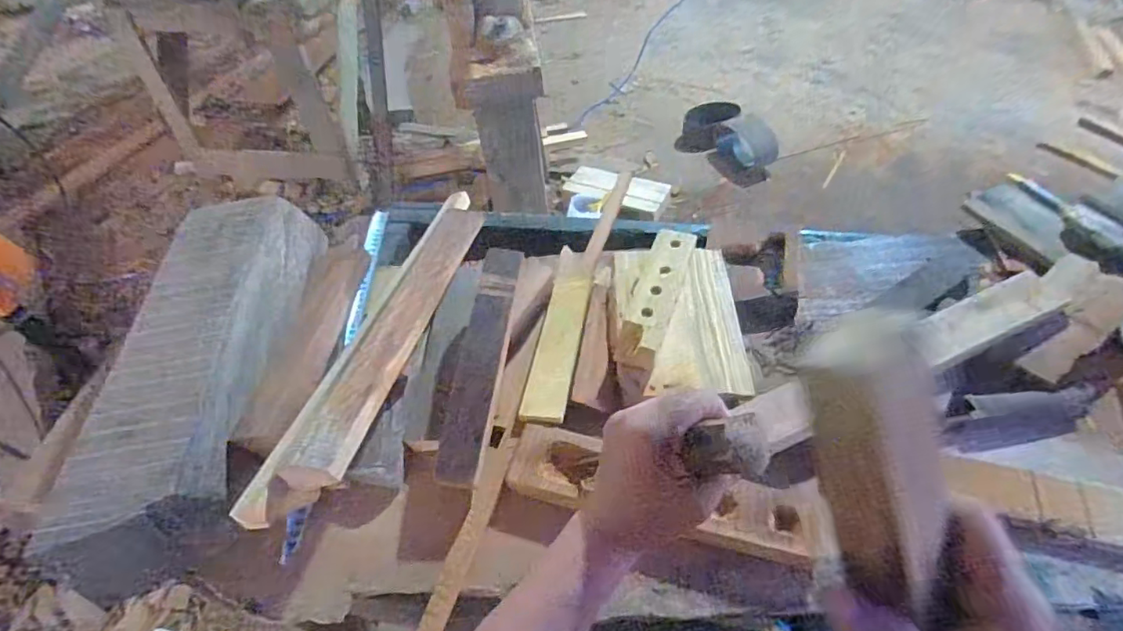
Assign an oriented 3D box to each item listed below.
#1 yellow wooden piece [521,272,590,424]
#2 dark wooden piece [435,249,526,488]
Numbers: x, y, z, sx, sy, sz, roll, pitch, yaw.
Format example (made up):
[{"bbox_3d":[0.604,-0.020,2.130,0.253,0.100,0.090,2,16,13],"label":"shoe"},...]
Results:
[{"bbox_3d":[-0.001,0.026,0.585,0.046,0.012,0.198,3,47,10],"label":"yellow wooden piece"},{"bbox_3d":[-0.073,0.038,0.528,0.041,0.014,0.238,9,63,-2],"label":"dark wooden piece"}]

